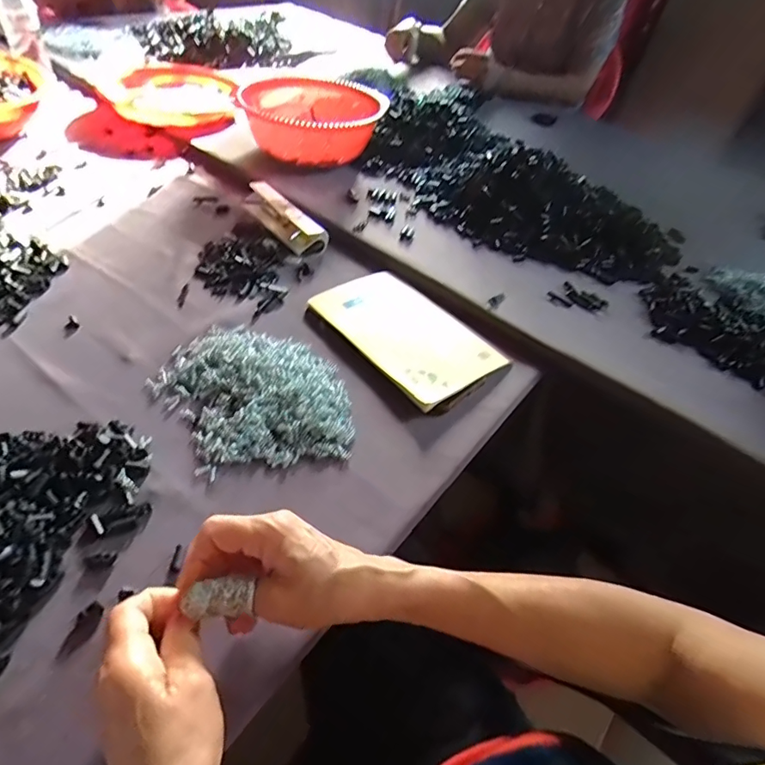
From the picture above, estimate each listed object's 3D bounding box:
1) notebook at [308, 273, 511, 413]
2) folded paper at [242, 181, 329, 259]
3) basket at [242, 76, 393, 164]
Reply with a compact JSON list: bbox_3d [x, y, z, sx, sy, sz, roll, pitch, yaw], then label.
[{"bbox_3d":[0.030,-0.060,0.560,0.137,0.012,0.210,-28,57,-31],"label":"notebook"},{"bbox_3d":[-0.137,-0.230,0.677,0.045,0.030,0.147,-27,57,-31],"label":"folded paper"},{"bbox_3d":[-0.117,-0.430,0.813,0.208,0.086,0.213,5,46,-5],"label":"basket"}]

